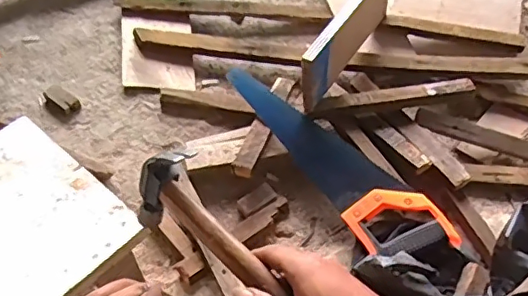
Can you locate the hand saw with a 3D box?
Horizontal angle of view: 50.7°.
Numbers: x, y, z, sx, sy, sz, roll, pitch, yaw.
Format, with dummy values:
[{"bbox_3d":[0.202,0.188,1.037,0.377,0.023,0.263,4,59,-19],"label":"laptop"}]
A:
[{"bbox_3d":[0.106,0.004,0.855,0.110,0.035,0.408,-36,68,-8],"label":"hand saw"}]

